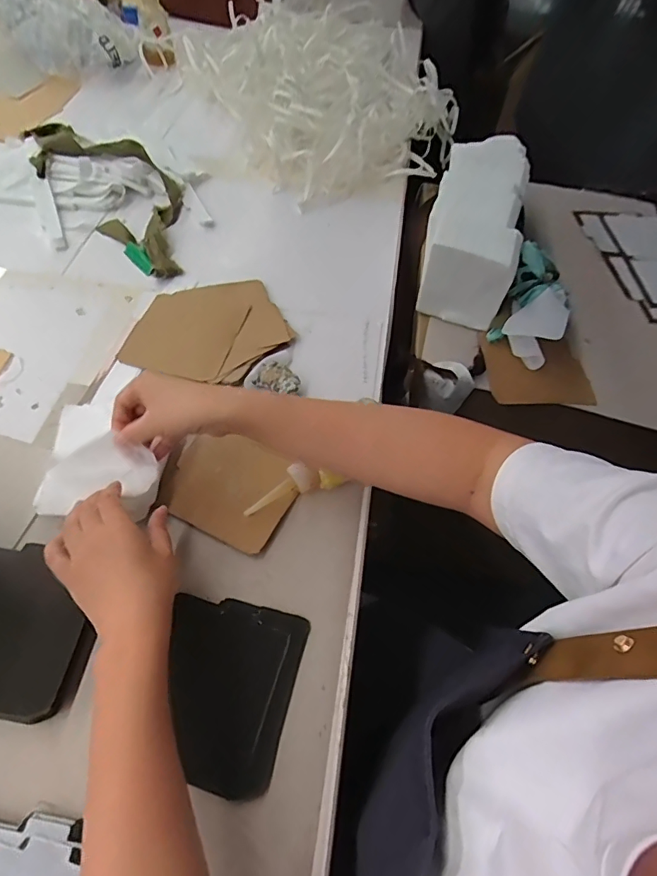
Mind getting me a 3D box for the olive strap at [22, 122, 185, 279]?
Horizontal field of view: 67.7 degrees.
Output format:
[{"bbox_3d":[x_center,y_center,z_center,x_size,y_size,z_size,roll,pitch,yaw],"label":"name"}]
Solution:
[{"bbox_3d":[-0.343,-0.409,0.766,0.459,0.044,0.154,39,63,19],"label":"olive strap"}]

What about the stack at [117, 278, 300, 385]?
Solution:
[{"bbox_3d":[-0.146,-0.146,0.635,0.190,0.013,0.177,15,58,5],"label":"stack"}]

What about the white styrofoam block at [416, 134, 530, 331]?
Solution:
[{"bbox_3d":[0.211,-0.312,0.696,0.116,0.122,0.288,17,58,6],"label":"white styrofoam block"}]

